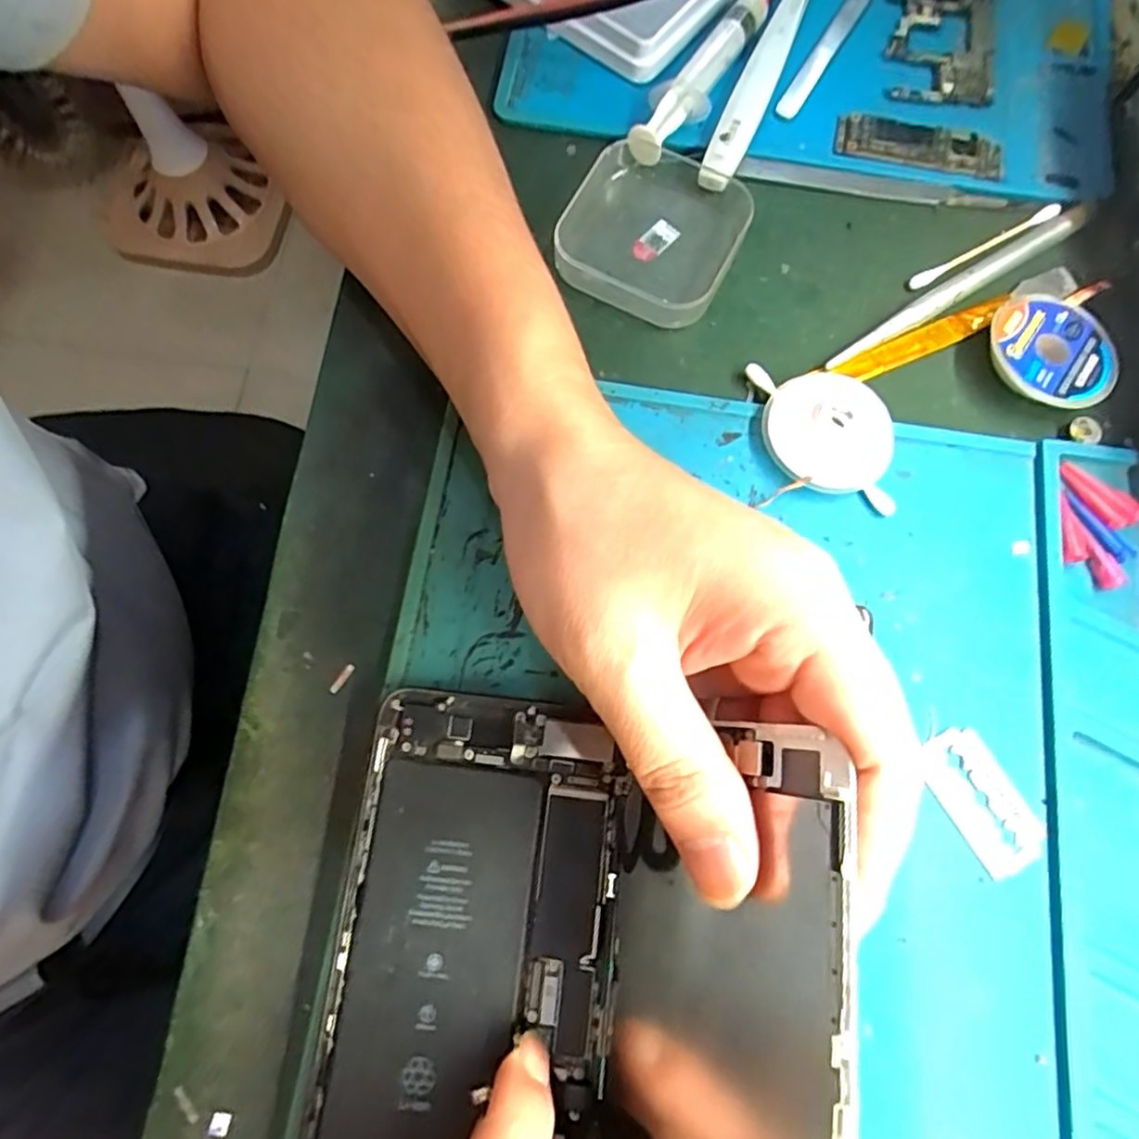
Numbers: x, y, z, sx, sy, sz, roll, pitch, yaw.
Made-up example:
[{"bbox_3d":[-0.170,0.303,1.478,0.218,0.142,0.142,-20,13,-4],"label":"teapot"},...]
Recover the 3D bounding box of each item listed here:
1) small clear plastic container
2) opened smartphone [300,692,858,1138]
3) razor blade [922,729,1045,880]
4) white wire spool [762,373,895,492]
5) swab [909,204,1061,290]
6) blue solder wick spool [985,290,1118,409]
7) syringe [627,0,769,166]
[{"bbox_3d":[0.030,-0.126,0.245,0.064,0.018,0.063,20,75,6],"label":"small clear plastic container"},{"bbox_3d":[-0.003,0.110,0.156,0.127,0.071,0.147,7,74,3],"label":"opened smartphone"},{"bbox_3d":[0.125,0.069,0.198,0.023,0.004,0.042,-31,76,-8],"label":"razor blade"},{"bbox_3d":[0.089,-0.047,0.225,0.044,0.014,0.040,0,74,1],"label":"white wire spool"},{"bbox_3d":[0.157,-0.122,0.245,0.064,0.004,0.006,-27,75,-7],"label":"swab"},{"bbox_3d":[0.170,-0.077,0.232,0.043,0.011,0.041,0,74,1],"label":"blue solder wick spool"},{"bbox_3d":[0.050,-0.191,0.253,0.022,0.026,0.082,31,77,9],"label":"syringe"}]

